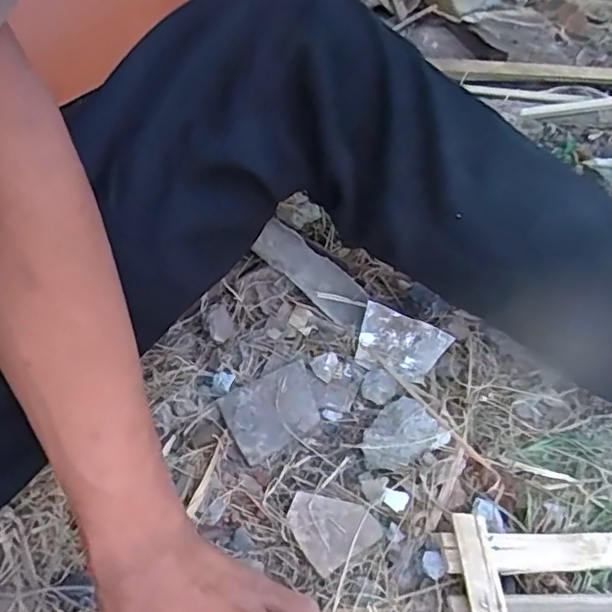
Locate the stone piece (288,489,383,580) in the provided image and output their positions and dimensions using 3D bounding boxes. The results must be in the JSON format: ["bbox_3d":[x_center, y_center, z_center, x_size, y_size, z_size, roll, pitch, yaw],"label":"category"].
[{"bbox_3d":[0.017,0.145,0.388,0.050,0.012,0.052,-27,56,-20],"label":"stone piece"}]

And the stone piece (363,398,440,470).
[{"bbox_3d":[0.066,0.094,0.424,0.053,0.021,0.044,-32,58,-23],"label":"stone piece"}]

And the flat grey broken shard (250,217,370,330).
[{"bbox_3d":[0.006,-0.030,0.506,0.124,0.010,0.041,40,62,18],"label":"flat grey broken shard"}]

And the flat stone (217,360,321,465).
[{"bbox_3d":[-0.024,0.077,0.439,0.073,0.012,0.056,-27,55,-20],"label":"flat stone"}]

